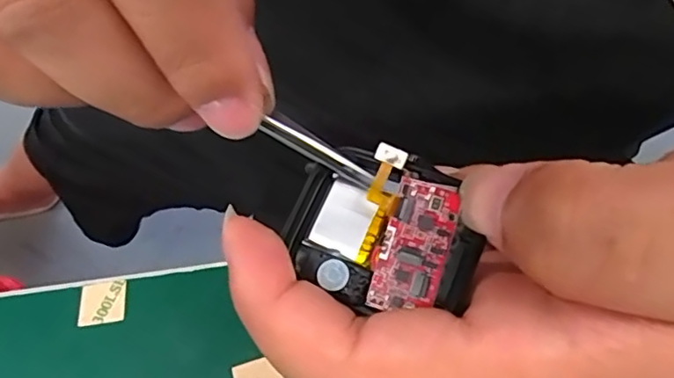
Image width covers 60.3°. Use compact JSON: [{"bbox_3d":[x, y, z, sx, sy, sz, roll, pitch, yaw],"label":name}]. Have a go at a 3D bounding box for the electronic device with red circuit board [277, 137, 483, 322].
[{"bbox_3d":[0.009,0.009,0.132,0.043,0.008,0.034,21,85,21],"label":"electronic device with red circuit board"}]

